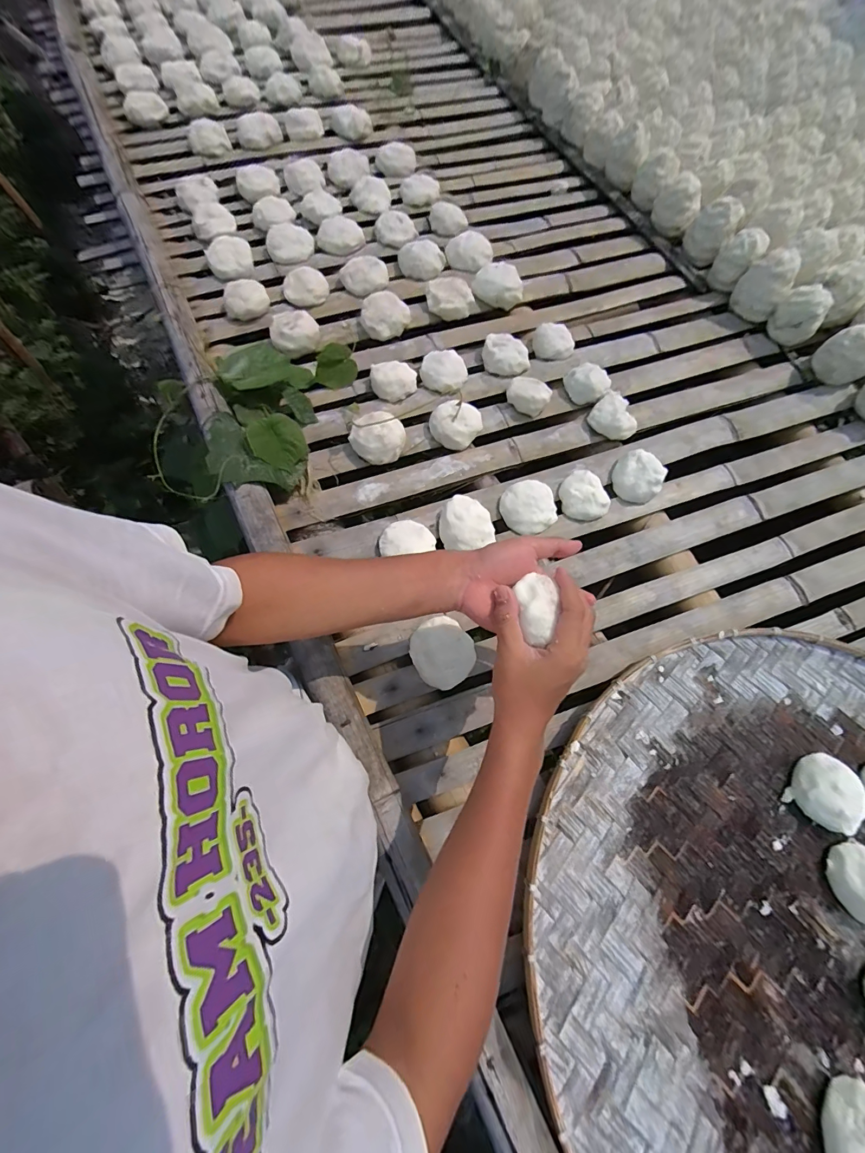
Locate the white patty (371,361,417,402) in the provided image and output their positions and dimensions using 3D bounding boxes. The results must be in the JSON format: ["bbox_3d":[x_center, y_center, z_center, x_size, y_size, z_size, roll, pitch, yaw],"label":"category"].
[{"bbox_3d":[-0.065,-0.333,0.707,0.075,0.032,0.071,-1,71,2],"label":"white patty"}]

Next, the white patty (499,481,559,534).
[{"bbox_3d":[0.147,-0.104,0.641,0.081,0.038,0.087,-1,71,2],"label":"white patty"}]

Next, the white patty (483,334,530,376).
[{"bbox_3d":[0.131,-0.394,0.738,0.079,0.042,0.077,-1,71,2],"label":"white patty"}]

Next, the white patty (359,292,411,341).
[{"bbox_3d":[-0.089,-0.469,0.749,0.077,0.041,0.078,-1,71,2],"label":"white patty"}]

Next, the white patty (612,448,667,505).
[{"bbox_3d":[0.325,-0.156,0.661,0.079,0.044,0.072,42,77,14],"label":"white patty"}]

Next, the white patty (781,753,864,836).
[{"bbox_3d":[0.490,0.263,0.508,0.076,0.038,0.082,29,71,8],"label":"white patty"}]

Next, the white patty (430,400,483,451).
[{"bbox_3d":[0.037,-0.250,0.672,0.075,0.044,0.076,40,77,13],"label":"white patty"}]

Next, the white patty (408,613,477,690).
[{"bbox_3d":[0.013,0.099,0.547,0.080,0.039,0.086,-1,71,2],"label":"white patty"}]

